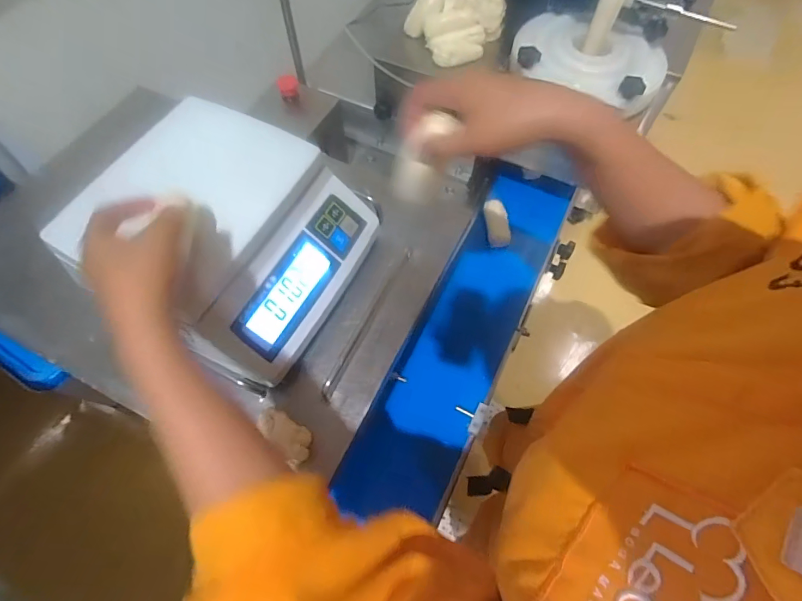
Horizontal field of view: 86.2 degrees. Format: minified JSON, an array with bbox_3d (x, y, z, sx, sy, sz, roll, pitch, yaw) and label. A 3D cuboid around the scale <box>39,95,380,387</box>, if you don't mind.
[{"bbox_3d":[-0.187,-0.079,0.489,0.252,0.130,0.253,24,66,12],"label":"scale"}]

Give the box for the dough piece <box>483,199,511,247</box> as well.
[{"bbox_3d":[0.184,-0.150,0.822,0.043,0.025,0.090,-4,63,-1],"label":"dough piece"}]

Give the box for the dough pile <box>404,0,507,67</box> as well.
[{"bbox_3d":[0.107,-0.519,0.780,0.160,0.074,0.142,-26,66,-12],"label":"dough pile"}]

